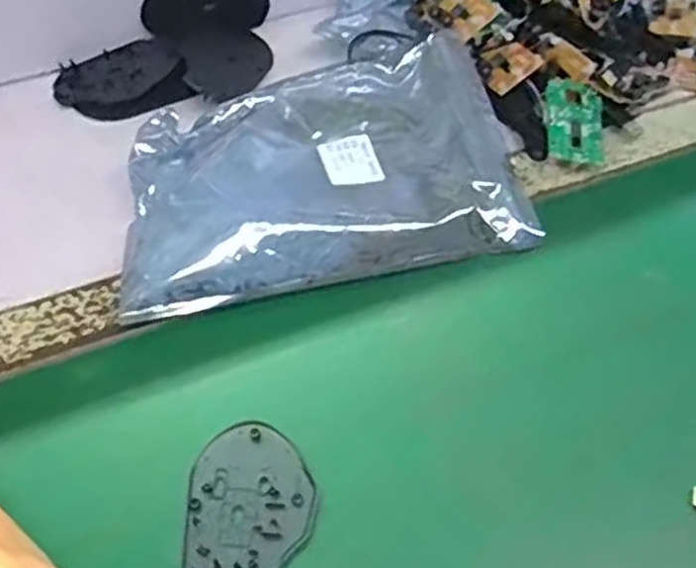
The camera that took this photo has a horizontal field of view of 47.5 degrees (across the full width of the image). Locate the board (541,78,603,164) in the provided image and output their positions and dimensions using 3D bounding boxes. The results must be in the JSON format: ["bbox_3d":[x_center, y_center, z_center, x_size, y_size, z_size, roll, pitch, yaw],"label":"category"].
[{"bbox_3d":[0.179,-0.129,0.624,0.047,0.007,0.079,10,62,-11],"label":"board"}]

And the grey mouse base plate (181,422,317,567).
[{"bbox_3d":[-0.055,0.134,0.452,0.070,0.015,0.107,-1,54,-2],"label":"grey mouse base plate"}]

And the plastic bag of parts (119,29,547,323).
[{"bbox_3d":[-0.022,-0.082,0.581,0.286,0.036,0.183,-11,55,-9],"label":"plastic bag of parts"}]

